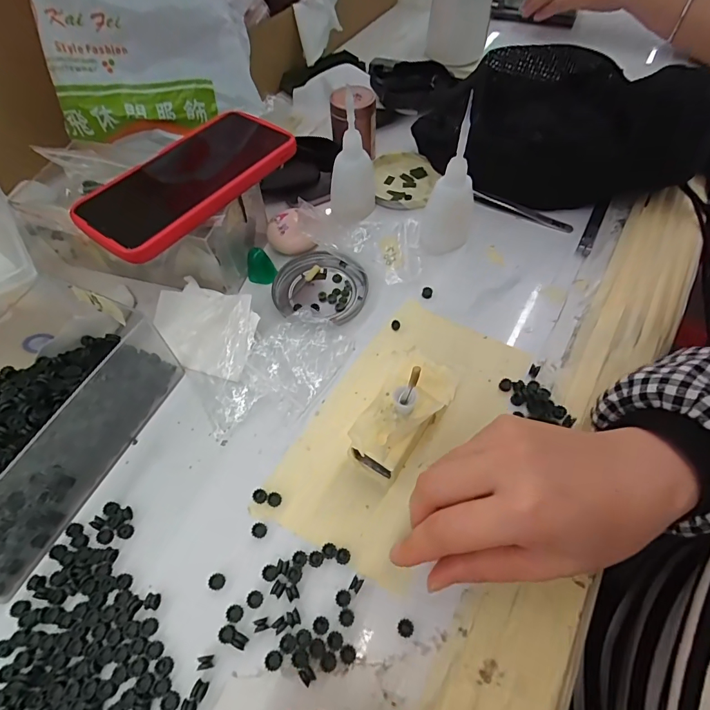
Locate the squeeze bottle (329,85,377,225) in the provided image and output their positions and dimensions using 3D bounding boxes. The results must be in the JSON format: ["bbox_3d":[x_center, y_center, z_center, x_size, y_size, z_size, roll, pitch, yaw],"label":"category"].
[{"bbox_3d":[-0.003,-0.166,0.358,0.041,0.105,0.035,2,59,4],"label":"squeeze bottle"}]

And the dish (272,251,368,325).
[{"bbox_3d":[-0.031,-0.058,0.352,0.078,0.014,0.076,-1,59,2],"label":"dish"}]

